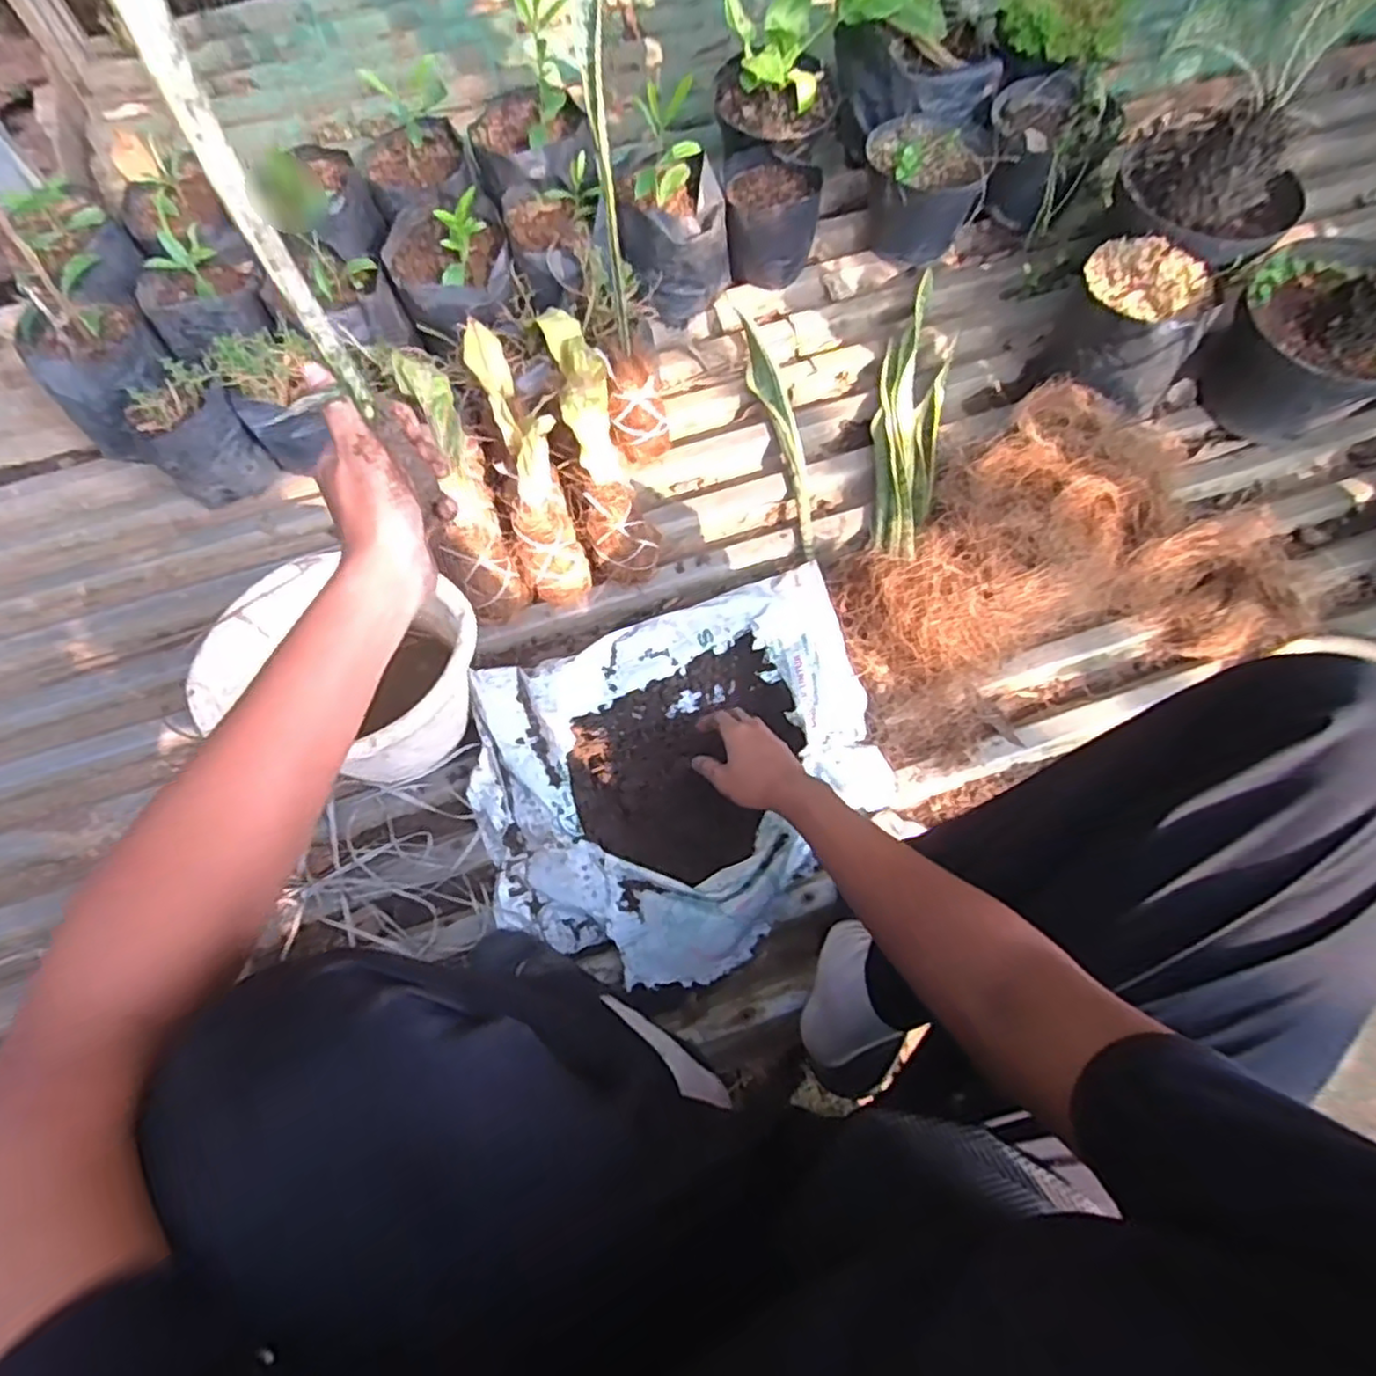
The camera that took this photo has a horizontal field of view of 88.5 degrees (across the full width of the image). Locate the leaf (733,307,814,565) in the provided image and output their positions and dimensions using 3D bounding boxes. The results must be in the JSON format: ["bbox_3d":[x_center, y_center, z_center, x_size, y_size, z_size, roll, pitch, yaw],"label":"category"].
[{"bbox_3d":[0.125,-0.346,0.929,0.041,0.016,0.382,-12,73,-6],"label":"leaf"}]

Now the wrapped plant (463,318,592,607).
[{"bbox_3d":[-0.185,-0.256,0.802,0.080,0.085,0.325,-18,98,-6],"label":"wrapped plant"}]

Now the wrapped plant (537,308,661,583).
[{"bbox_3d":[-0.109,-0.287,0.831,0.082,0.115,0.329,-16,95,-5],"label":"wrapped plant"}]

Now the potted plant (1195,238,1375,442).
[{"bbox_3d":[0.767,-0.418,0.881,0.216,0.201,0.208,-37,77,-13],"label":"potted plant"}]

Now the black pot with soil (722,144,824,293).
[{"bbox_3d":[0.112,-0.655,0.993,0.127,0.113,0.139,1,72,-2],"label":"black pot with soil"}]

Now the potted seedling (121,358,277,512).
[{"bbox_3d":[-0.597,-0.303,0.870,0.118,0.131,0.102,-42,79,-14],"label":"potted seedling"}]

